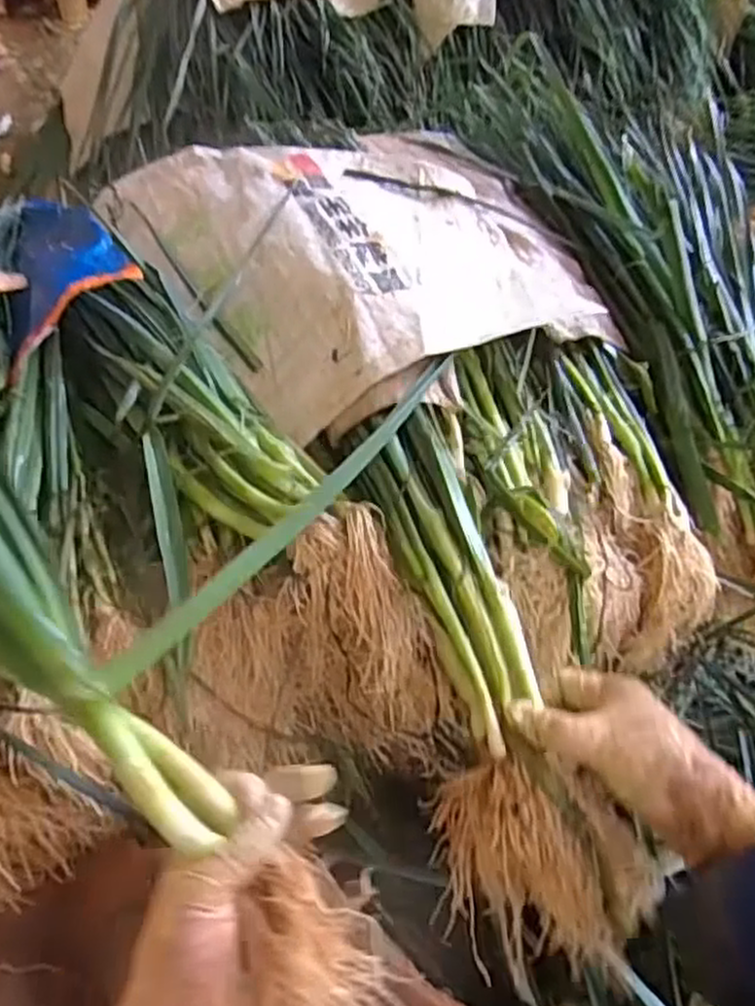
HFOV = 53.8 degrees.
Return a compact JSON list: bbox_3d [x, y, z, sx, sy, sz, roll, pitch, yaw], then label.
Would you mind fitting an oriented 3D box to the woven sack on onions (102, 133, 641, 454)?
[{"bbox_3d":[-0.010,-0.287,0.783,0.430,0.086,0.528,-23,53,-17],"label":"woven sack on onions"}]

